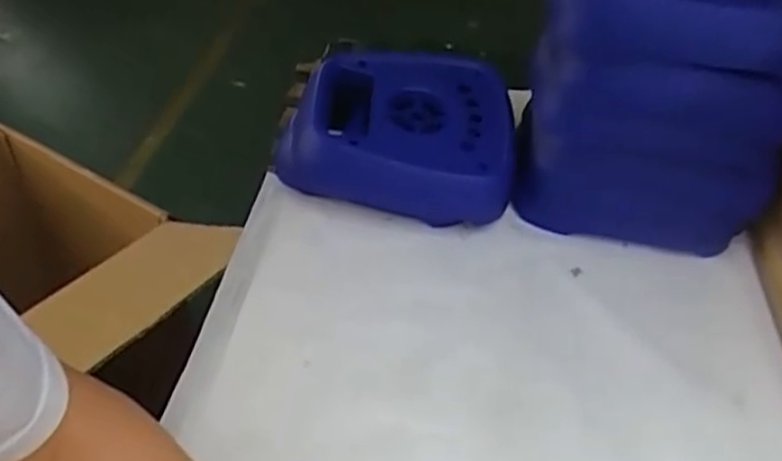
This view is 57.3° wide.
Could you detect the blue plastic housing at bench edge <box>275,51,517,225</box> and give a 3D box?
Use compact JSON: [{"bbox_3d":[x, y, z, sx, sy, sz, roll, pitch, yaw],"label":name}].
[{"bbox_3d":[0.004,-0.081,0.590,0.189,0.077,0.148,3,41,2],"label":"blue plastic housing at bench edge"}]

